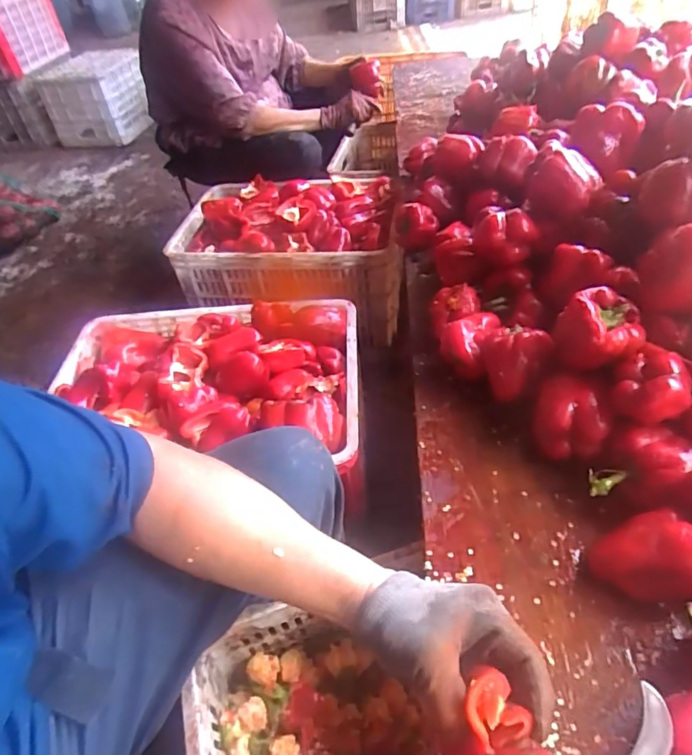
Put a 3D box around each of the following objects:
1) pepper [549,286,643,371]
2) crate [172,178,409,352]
[{"bbox_3d":[0.272,-0.050,0.539,0.086,0.066,0.077,19,52,23],"label":"pepper"},{"bbox_3d":[-0.126,-0.310,1.233,0.515,0.259,0.363,1,47,9],"label":"crate"}]

